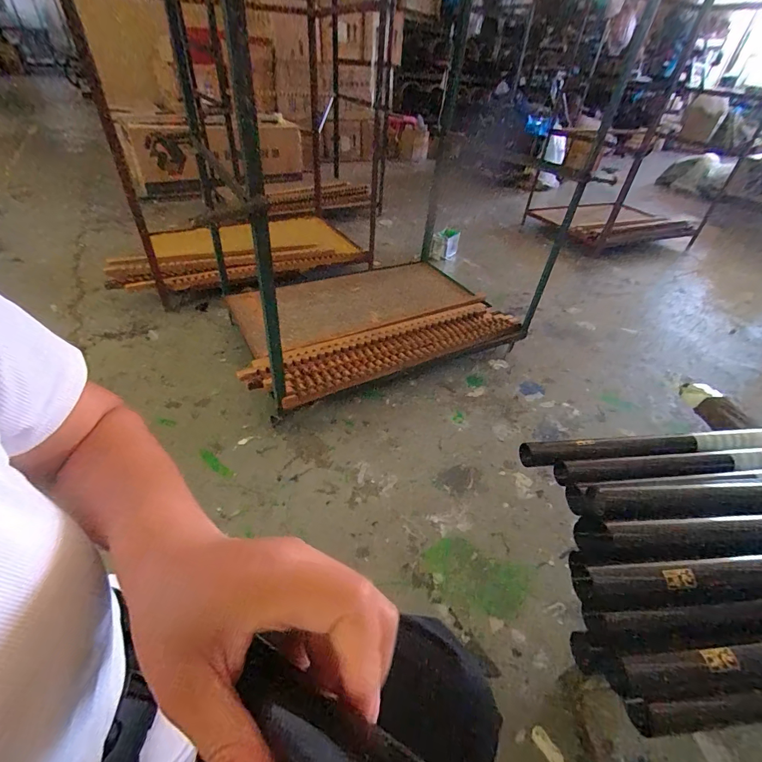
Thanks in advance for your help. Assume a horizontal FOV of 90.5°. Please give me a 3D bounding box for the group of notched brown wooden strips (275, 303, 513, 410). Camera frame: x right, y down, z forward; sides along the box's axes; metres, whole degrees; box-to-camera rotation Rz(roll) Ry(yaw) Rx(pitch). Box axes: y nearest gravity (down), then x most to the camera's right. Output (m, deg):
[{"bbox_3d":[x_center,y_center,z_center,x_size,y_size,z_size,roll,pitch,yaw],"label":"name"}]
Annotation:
[{"bbox_3d":[0.080,-0.122,1.278,0.890,0.046,0.218,-19,45,-25],"label":"group of notched brown wooden strips"}]

